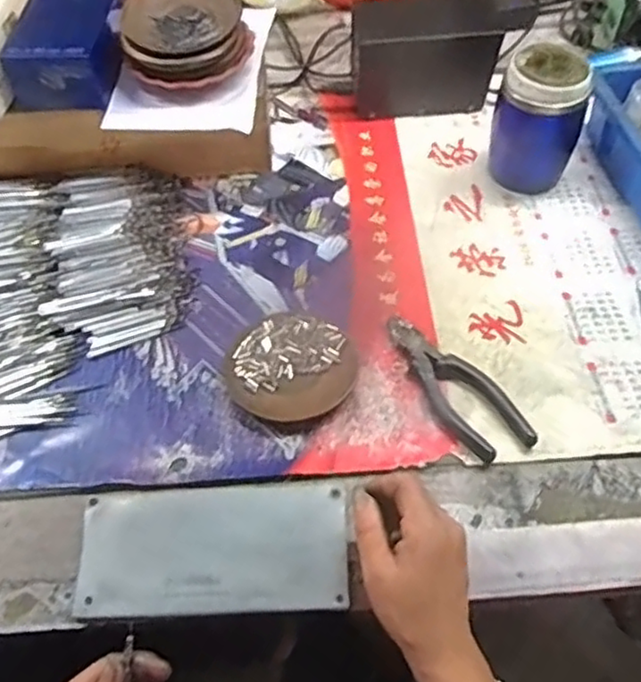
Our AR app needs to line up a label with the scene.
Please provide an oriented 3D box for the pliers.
[{"bbox_3d":[0.111,0.039,0.590,0.057,0.016,0.162,-36,60,-20],"label":"pliers"}]

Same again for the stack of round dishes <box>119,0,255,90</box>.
[{"bbox_3d":[-0.140,-0.319,0.691,0.125,0.056,0.125,-14,55,-7],"label":"stack of round dishes"}]

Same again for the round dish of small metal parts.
[{"bbox_3d":[-0.026,0.023,0.608,0.107,0.017,0.106,-2,54,2],"label":"round dish of small metal parts"}]

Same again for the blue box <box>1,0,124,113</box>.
[{"bbox_3d":[-0.261,-0.306,0.706,0.102,0.069,0.152,-1,55,2],"label":"blue box"}]

